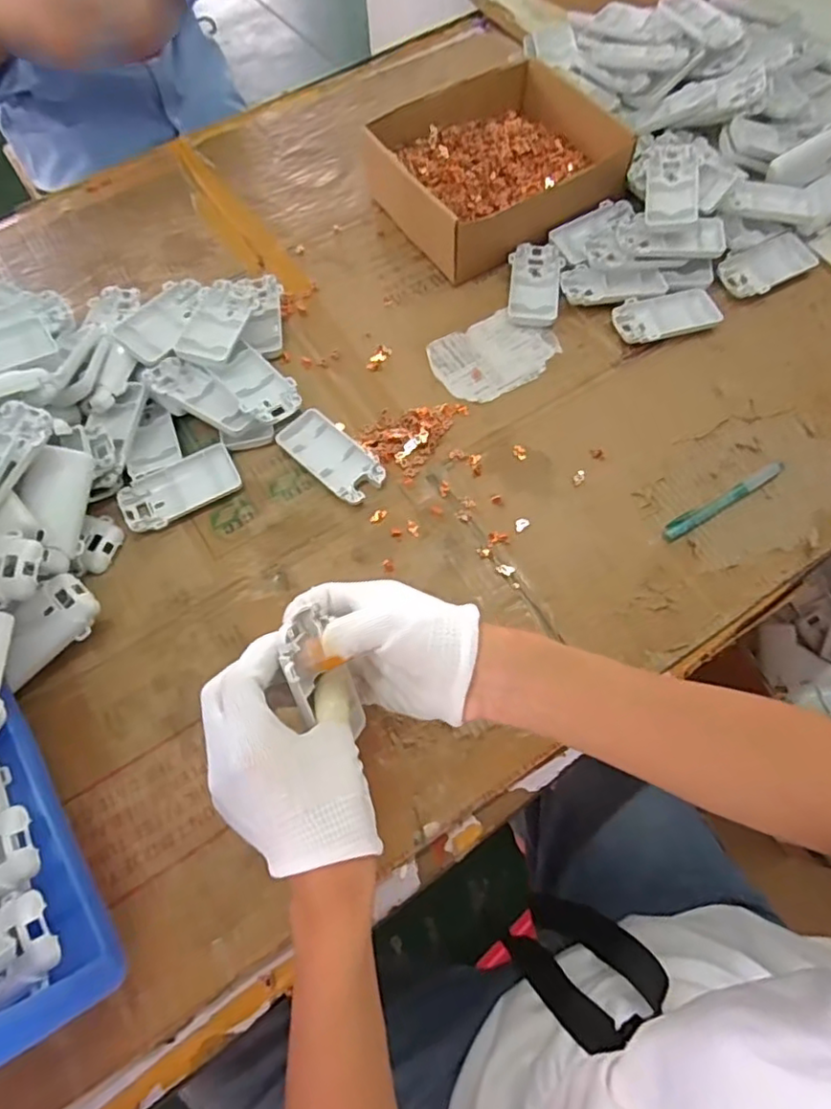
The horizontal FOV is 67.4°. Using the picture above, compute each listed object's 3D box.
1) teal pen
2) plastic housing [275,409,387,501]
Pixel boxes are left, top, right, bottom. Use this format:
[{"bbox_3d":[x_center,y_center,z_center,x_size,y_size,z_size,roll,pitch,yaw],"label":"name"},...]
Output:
[{"bbox_3d":[0.253,-0.045,0.513,0.125,0.008,0.015,-29,68,-12],"label":"teal pen"},{"bbox_3d":[-0.070,-0.083,0.527,0.094,0.011,0.046,40,72,17],"label":"plastic housing"}]

